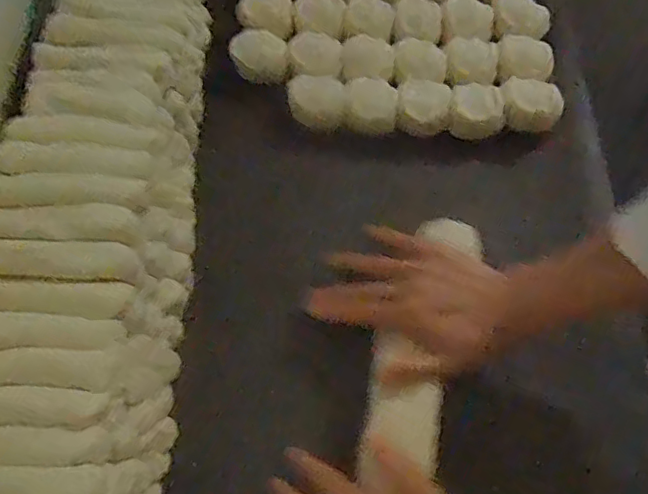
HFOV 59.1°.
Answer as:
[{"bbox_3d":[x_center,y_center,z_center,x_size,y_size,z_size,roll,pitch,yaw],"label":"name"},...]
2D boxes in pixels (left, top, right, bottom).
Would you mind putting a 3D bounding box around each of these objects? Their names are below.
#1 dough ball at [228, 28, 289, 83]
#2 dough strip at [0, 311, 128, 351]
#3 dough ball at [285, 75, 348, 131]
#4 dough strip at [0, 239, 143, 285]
[{"bbox_3d":[-0.070,-0.210,0.625,0.061,0.037,0.048,-2,71,-1],"label":"dough ball"},{"bbox_3d":[-0.209,0.061,0.401,0.128,0.020,0.028,4,71,1],"label":"dough strip"},{"bbox_3d":[-0.009,-0.155,0.605,0.059,0.054,0.055,-2,71,-1],"label":"dough ball"},{"bbox_3d":[-0.203,0.012,0.421,0.122,0.028,0.029,1,71,0],"label":"dough strip"}]

